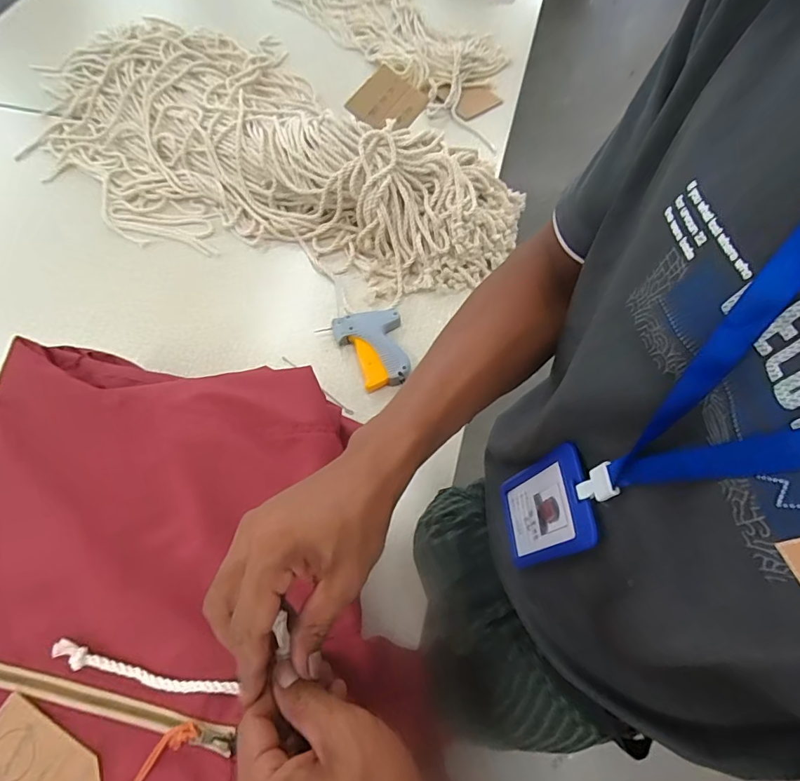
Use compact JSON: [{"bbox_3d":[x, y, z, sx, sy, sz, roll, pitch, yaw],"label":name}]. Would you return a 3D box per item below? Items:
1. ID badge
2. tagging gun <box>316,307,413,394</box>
[{"bbox_3d":[0.103,0.086,0.338,0.004,0.114,0.069,3,61,-14],"label":"ID badge"},{"bbox_3d":[-0.045,-0.055,0.641,0.103,0.021,0.117,-9,63,-4],"label":"tagging gun"}]

